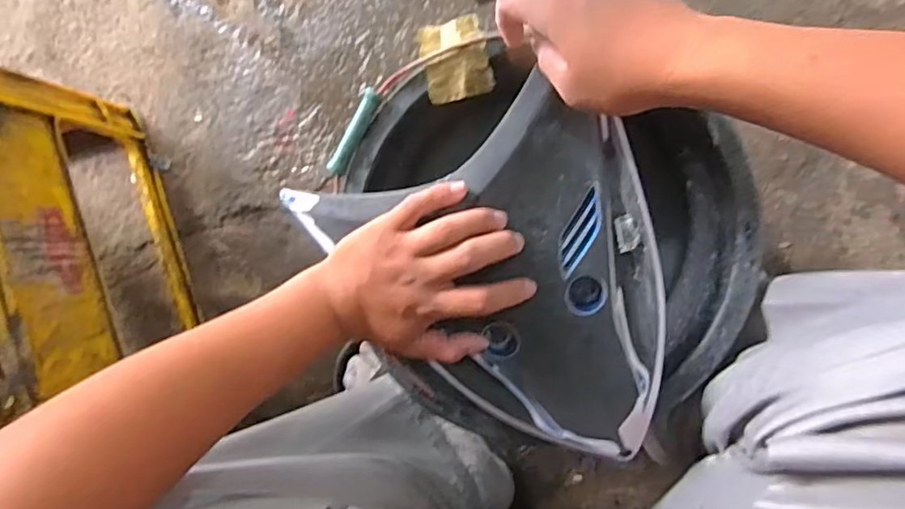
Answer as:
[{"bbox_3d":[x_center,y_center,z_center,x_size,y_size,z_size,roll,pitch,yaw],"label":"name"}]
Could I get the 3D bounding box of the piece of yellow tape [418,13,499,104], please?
[{"bbox_3d":[0.003,-0.156,0.457,0.052,0.009,0.062,-11,94,9],"label":"piece of yellow tape"}]

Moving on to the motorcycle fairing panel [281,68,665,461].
[{"bbox_3d":[0.054,0.005,0.424,0.219,0.058,0.308,-43,84,8],"label":"motorcycle fairing panel"}]

